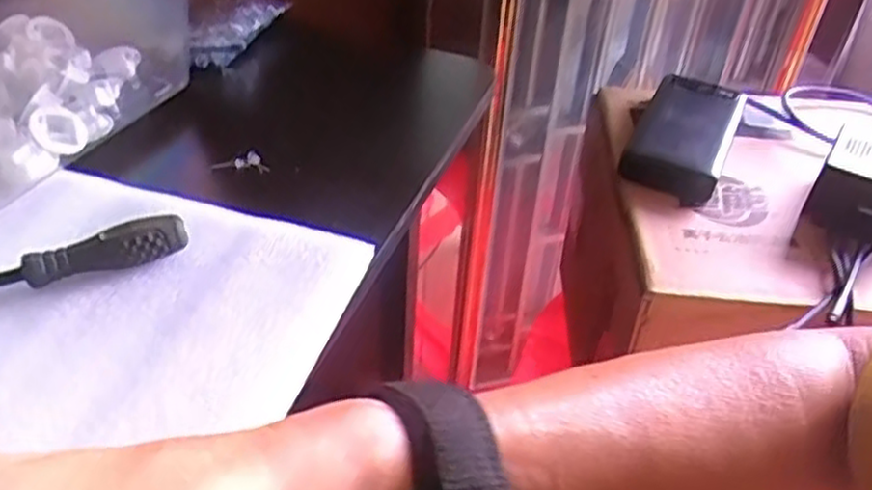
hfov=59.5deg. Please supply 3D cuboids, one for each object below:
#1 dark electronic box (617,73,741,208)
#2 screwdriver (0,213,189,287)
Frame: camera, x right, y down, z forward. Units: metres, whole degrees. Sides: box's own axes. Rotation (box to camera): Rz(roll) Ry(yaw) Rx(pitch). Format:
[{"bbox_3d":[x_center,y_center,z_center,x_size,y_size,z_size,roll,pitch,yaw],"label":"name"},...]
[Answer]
[{"bbox_3d":[0.196,-0.089,0.605,0.070,0.035,0.126,19,43,17],"label":"dark electronic box"},{"bbox_3d":[-0.197,0.011,0.379,0.142,0.022,0.017,-15,44,-21],"label":"screwdriver"}]

